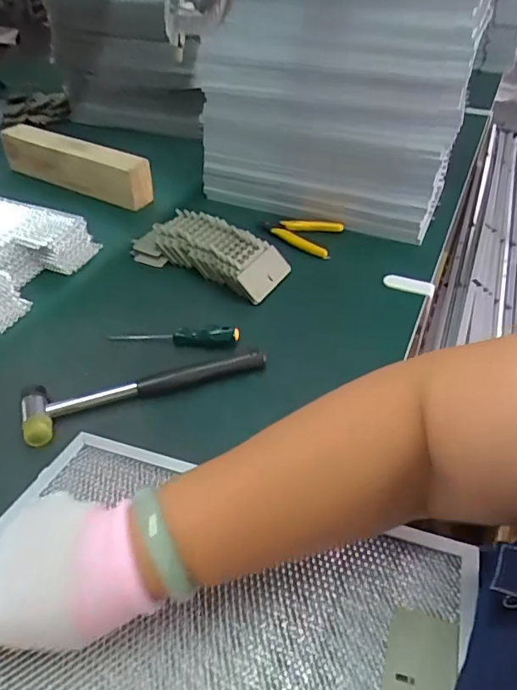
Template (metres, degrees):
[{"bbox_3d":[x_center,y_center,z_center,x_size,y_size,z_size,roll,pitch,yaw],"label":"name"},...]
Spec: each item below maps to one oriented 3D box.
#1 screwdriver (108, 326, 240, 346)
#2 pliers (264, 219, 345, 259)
[{"bbox_3d":[-0.093,-0.010,0.567,0.143,0.028,0.017,4,42,3],"label":"screwdriver"},{"bbox_3d":[0.058,-0.157,0.735,0.106,0.017,0.070,15,44,15],"label":"pliers"}]

